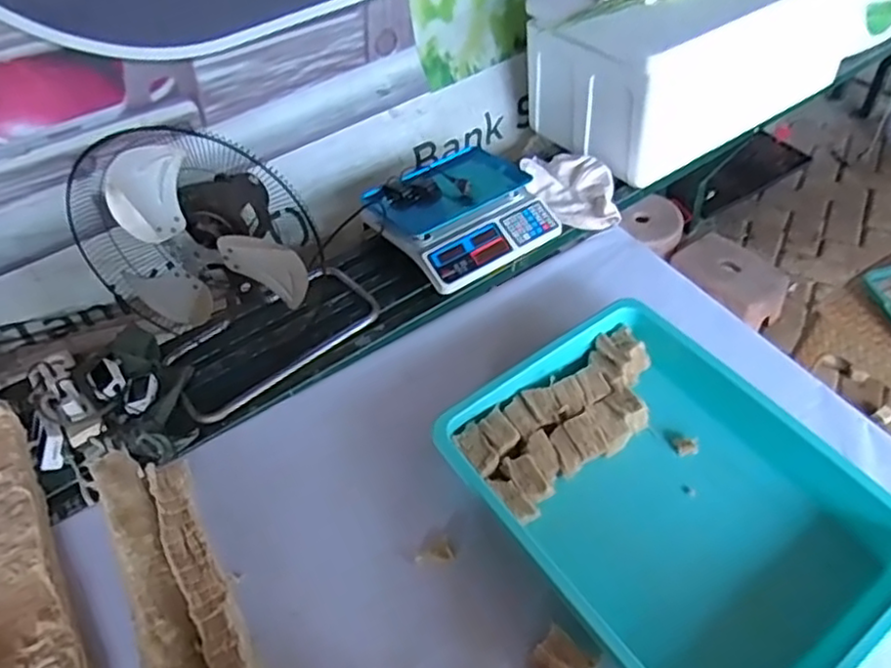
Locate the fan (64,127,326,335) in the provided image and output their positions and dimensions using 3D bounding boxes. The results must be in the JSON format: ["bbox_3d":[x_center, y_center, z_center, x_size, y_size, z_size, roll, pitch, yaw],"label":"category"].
[{"bbox_3d":[-0.440,-0.171,1.180,0.399,0.383,0.208,-3,47,5],"label":"fan"}]

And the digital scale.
[{"bbox_3d":[0.033,-0.267,1.443,0.344,0.084,0.325,-28,50,-18],"label":"digital scale"}]

